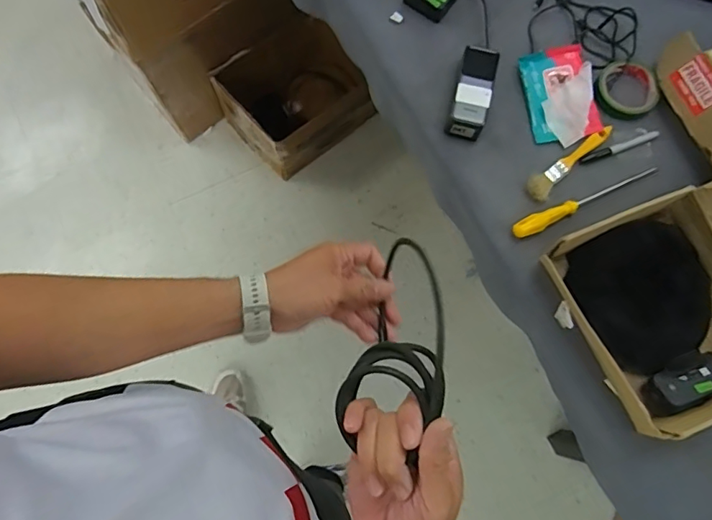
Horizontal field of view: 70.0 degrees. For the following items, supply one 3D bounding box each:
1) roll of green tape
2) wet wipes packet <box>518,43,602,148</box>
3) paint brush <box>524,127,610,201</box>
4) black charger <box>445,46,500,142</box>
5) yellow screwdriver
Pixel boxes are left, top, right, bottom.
[{"bbox_3d":[0.413,-0.260,0.775,0.085,0.028,0.090,0,77,-1],"label":"roll of green tape"},{"bbox_3d":[0.315,-0.254,0.779,0.105,0.032,0.156,-7,77,-2],"label":"wet wipes packet"},{"bbox_3d":[0.321,-0.151,0.754,0.173,0.027,0.035,-40,80,-9],"label":"paint brush"},{"bbox_3d":[0.175,-0.251,0.765,0.056,0.049,0.134,15,77,3],"label":"black charger"},{"bbox_3d":[0.338,-0.087,0.741,0.244,0.025,0.026,-24,78,-6],"label":"yellow screwdriver"}]

